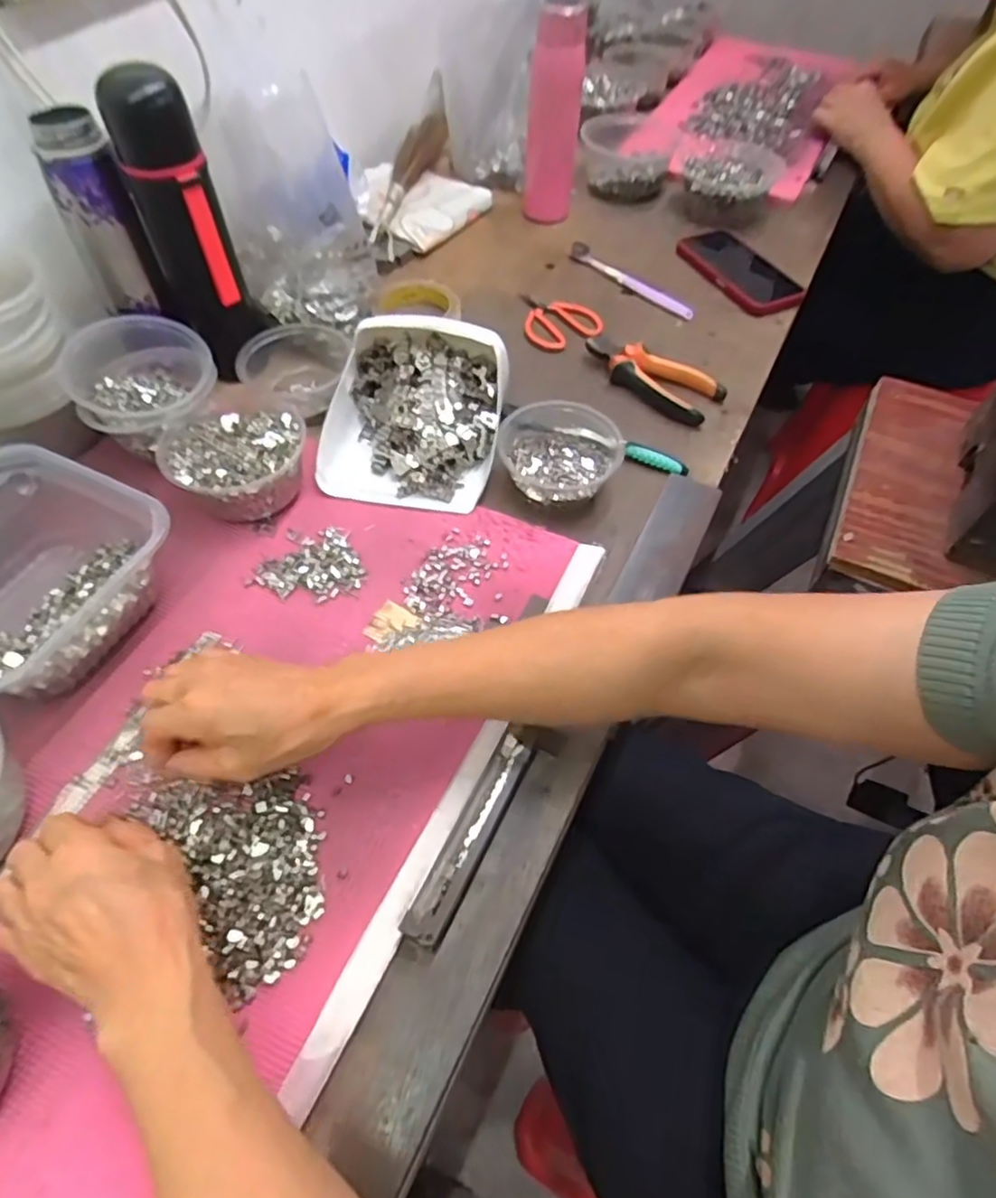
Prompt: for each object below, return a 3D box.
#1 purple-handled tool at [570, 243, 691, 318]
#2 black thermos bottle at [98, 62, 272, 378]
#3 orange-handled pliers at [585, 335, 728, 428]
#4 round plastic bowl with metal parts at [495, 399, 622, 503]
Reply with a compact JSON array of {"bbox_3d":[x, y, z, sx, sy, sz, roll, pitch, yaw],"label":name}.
[{"bbox_3d":[0.159,-0.388,0.794,0.016,0.013,0.183,-39,66,-24],"label":"purple-handled tool"},{"bbox_3d":[-0.266,-0.316,0.576,0.079,0.231,0.085,-23,61,-17],"label":"black thermos bottle"},{"bbox_3d":[0.158,-0.234,0.674,0.149,0.024,0.070,35,62,19],"label":"orange-handled pliers"},{"bbox_3d":[0.051,-0.136,0.591,0.115,0.046,0.112,1,57,-2],"label":"round plastic bowl with metal parts"}]

